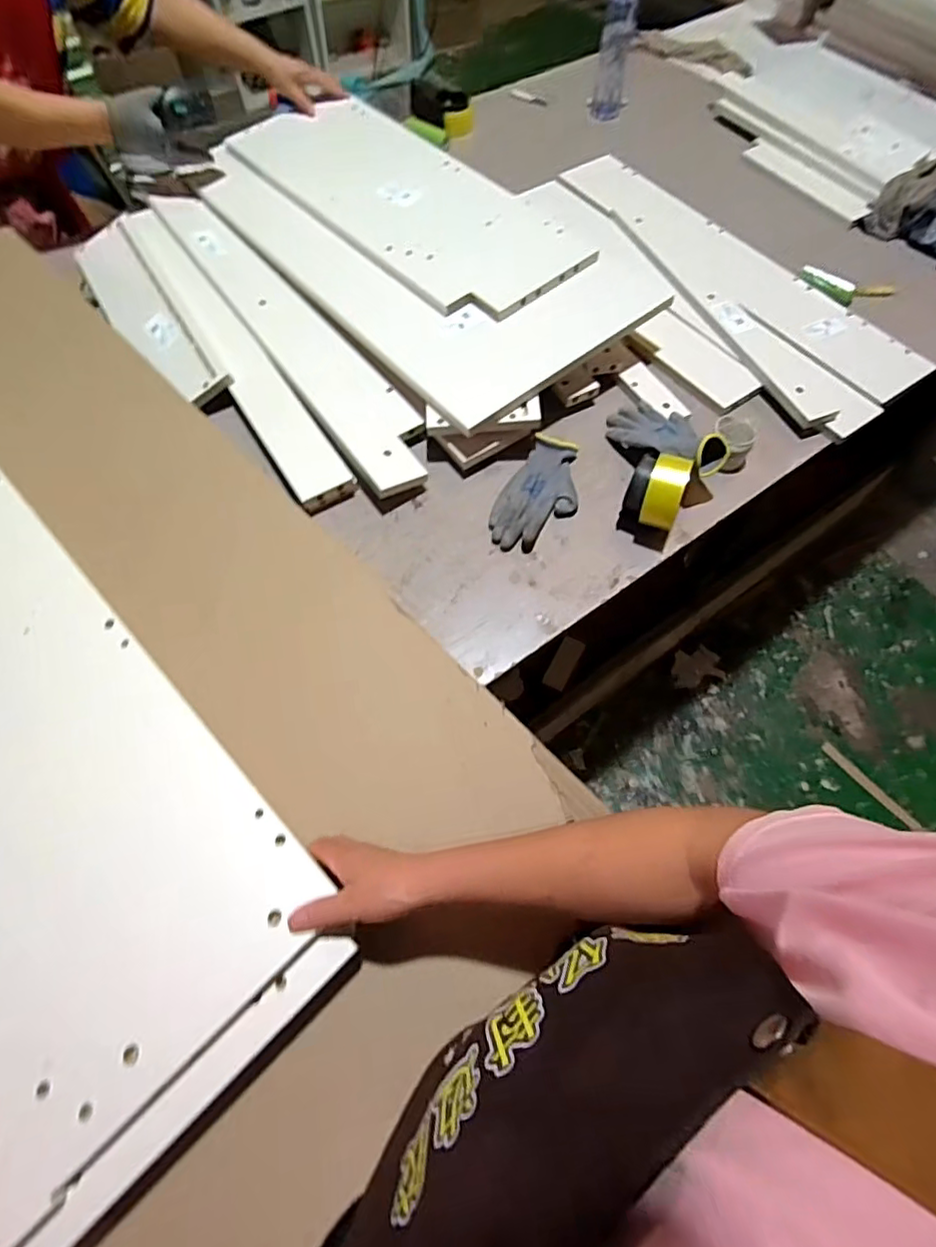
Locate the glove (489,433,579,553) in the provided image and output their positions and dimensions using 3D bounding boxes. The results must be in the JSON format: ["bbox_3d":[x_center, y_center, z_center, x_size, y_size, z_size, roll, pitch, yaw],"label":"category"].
[{"bbox_3d":[0.106,-0.190,0.846,0.102,0.022,0.205,21,66,10],"label":"glove"}]

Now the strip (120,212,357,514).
[{"bbox_3d":[-0.391,-0.460,0.936,0.082,0.020,0.712,-32,72,-10],"label":"strip"}]

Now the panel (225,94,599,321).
[{"bbox_3d":[-0.109,-0.762,1.030,0.293,0.025,0.710,-39,69,-13],"label":"panel"}]

